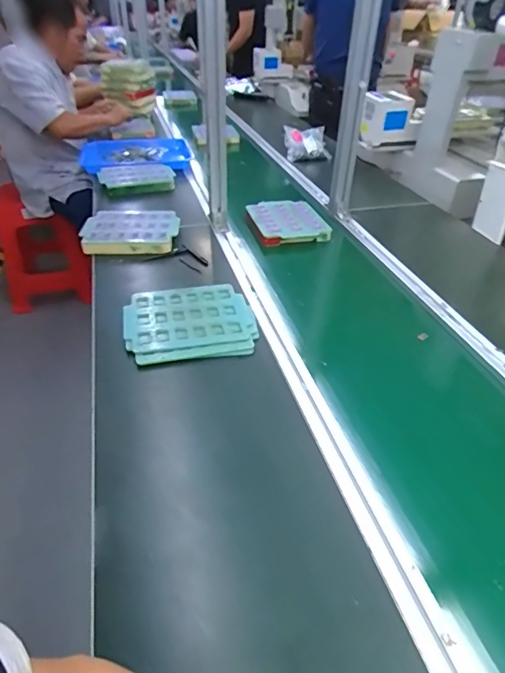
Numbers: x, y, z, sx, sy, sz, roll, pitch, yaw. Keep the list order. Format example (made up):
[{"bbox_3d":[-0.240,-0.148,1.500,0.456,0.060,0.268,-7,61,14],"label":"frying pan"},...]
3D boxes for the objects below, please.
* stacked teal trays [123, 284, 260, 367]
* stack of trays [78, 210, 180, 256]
[{"bbox_3d":[-0.116,-0.024,0.806,0.228,0.029,0.203,-7,39,-10],"label":"stacked teal trays"},{"bbox_3d":[-0.297,-0.255,1.068,0.225,0.043,0.200,-3,39,-5],"label":"stack of trays"}]

